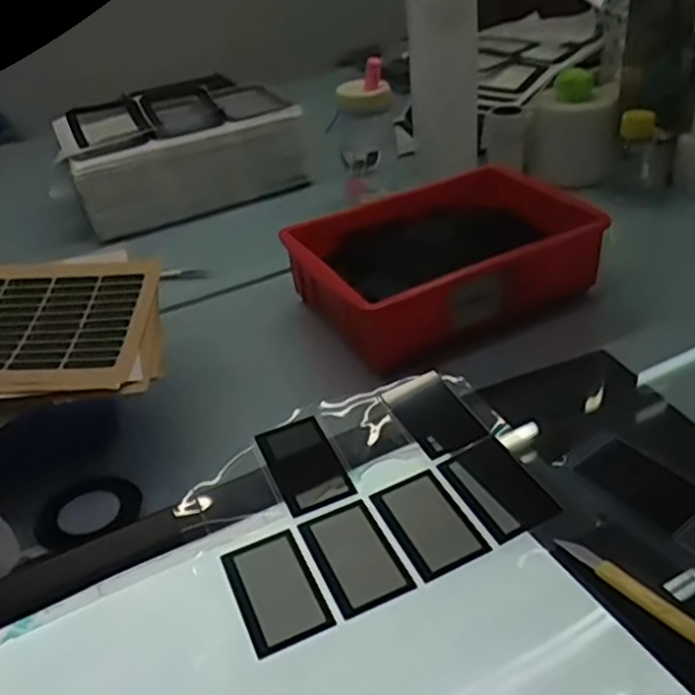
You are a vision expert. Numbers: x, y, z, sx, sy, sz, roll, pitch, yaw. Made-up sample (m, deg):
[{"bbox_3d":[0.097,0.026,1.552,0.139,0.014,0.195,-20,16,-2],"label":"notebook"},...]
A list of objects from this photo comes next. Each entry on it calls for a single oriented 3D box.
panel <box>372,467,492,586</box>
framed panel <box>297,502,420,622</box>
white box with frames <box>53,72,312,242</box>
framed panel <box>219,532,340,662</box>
[{"bbox_3d":[0.056,0.122,0.496,0.051,0.006,0.082,-17,38,-18],"label":"panel"},{"bbox_3d":[0.005,0.141,0.481,0.051,0.005,0.083,-17,38,-19],"label":"framed panel"},{"bbox_3d":[-0.248,-0.295,1.063,0.328,0.123,0.242,-15,36,-12],"label":"white box with frames"},{"bbox_3d":[-0.047,0.158,0.465,0.051,0.004,0.083,-17,38,-19],"label":"framed panel"}]

